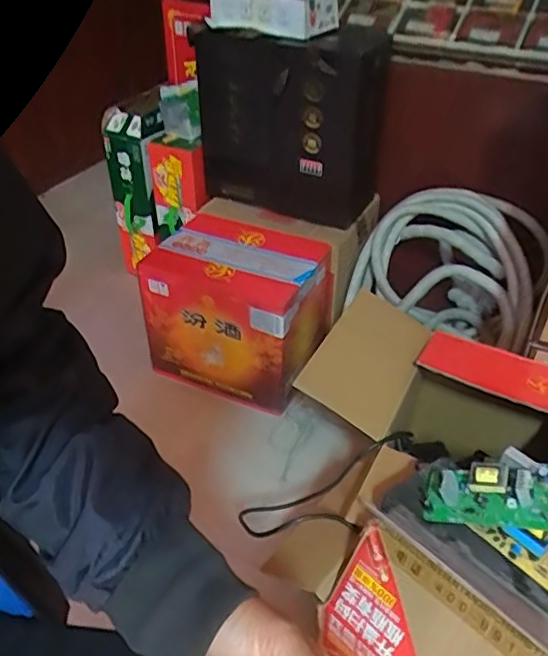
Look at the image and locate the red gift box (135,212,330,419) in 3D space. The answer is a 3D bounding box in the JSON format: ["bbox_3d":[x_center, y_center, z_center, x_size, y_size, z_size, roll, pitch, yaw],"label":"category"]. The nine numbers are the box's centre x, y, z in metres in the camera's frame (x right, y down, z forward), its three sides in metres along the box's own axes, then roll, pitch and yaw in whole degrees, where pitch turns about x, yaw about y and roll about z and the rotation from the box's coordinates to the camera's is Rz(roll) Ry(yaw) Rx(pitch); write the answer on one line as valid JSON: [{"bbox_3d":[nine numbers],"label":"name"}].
[{"bbox_3d":[-0.073,-0.031,1.241,0.333,0.290,0.234,15,41,17],"label":"red gift box"}]

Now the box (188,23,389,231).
[{"bbox_3d":[0.041,-0.430,1.255,0.413,0.358,0.143,19,43,22],"label":"box"}]

